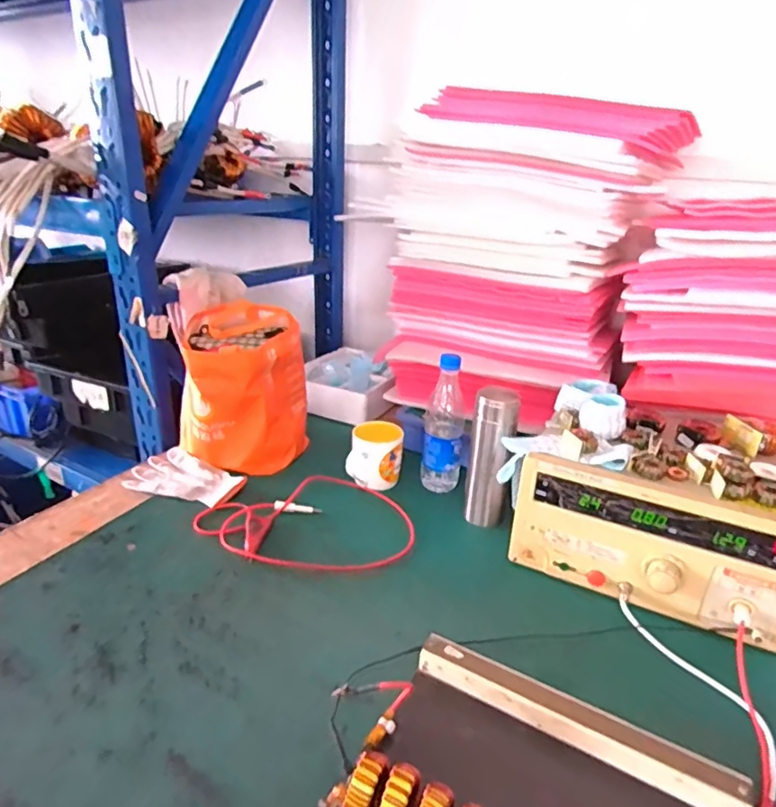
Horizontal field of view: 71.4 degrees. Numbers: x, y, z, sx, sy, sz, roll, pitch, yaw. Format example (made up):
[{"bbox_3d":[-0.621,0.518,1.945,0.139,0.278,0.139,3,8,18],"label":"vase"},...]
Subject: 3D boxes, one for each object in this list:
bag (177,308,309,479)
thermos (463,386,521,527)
[{"bbox_3d":[-0.259,-0.032,0.962,0.218,0.220,0.218,-3,24,-15],"label":"bag"},{"bbox_3d":[0.151,0.084,0.801,0.060,0.205,0.058,8,24,13],"label":"thermos"}]

